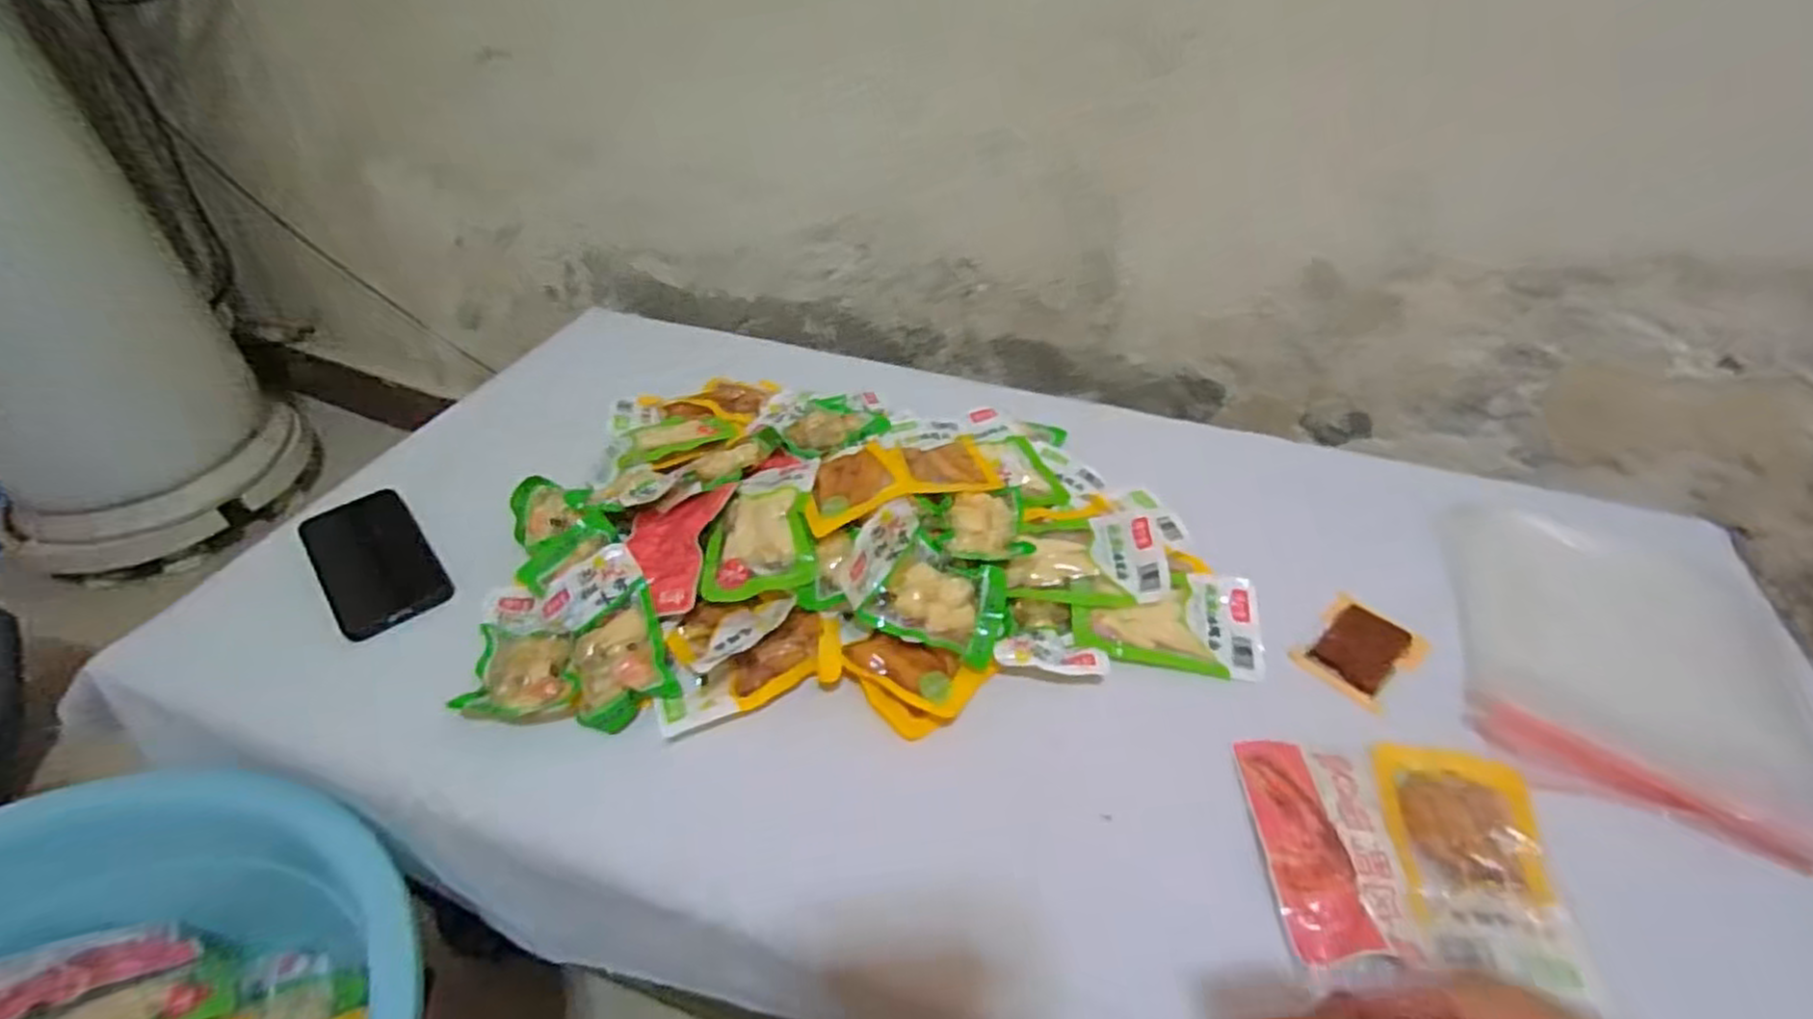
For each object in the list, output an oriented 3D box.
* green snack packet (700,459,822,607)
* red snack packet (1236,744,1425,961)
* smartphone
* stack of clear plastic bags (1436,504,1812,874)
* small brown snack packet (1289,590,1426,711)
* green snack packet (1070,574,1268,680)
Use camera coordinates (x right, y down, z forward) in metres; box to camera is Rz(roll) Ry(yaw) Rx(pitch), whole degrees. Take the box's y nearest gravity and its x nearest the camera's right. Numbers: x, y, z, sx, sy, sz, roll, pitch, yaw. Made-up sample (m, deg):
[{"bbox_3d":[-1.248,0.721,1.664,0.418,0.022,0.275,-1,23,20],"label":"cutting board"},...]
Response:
[{"bbox_3d":[-0.108,0.010,0.584,0.080,0.033,0.125,-1,42,-3],"label":"green snack packet"},{"bbox_3d":[0.251,0.194,0.453,0.078,0.011,0.133,2,42,2],"label":"red snack packet"},{"bbox_3d":[-0.420,0.039,0.605,0.073,0.014,0.148,-31,51,-30],"label":"smartphone"},{"bbox_3d":[0.514,0.095,0.551,0.211,0.024,0.280,19,45,19],"label":"stack of clear plastic bags"},{"bbox_3d":[0.335,0.105,0.567,0.083,0.017,0.068,-31,51,-30],"label":"small brown snack packet"},{"bbox_3d":[0.193,0.078,0.566,0.137,0.012,0.080,9,57,-3],"label":"green snack packet"}]

